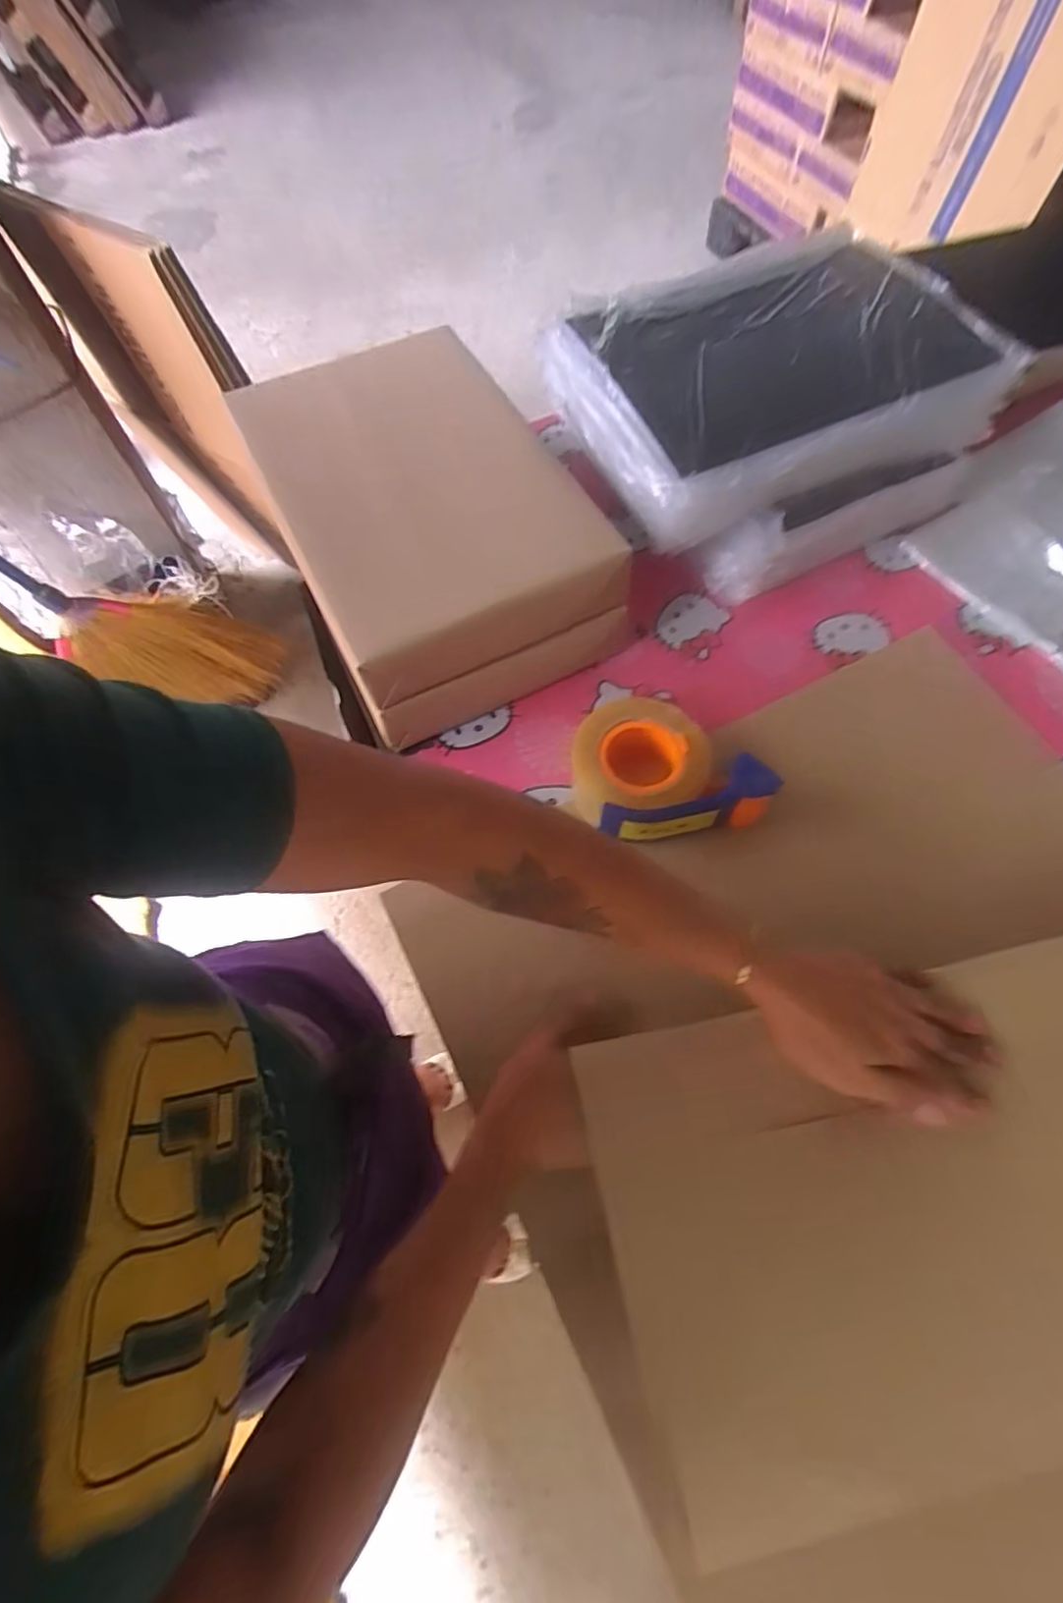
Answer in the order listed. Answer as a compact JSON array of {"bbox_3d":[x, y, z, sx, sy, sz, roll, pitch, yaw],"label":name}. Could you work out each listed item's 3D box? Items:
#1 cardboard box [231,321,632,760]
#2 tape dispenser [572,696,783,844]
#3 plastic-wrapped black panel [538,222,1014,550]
[{"bbox_3d":[-0.111,-0.296,0.659,0.286,0.141,0.435,-25,66,-10],"label":"cardboard box"},{"bbox_3d":[0.115,-0.032,0.567,0.160,0.068,0.126,-13,65,-5],"label":"tape dispenser"},{"bbox_3d":[0.259,-0.464,0.687,0.421,0.073,0.304,-24,66,-10],"label":"plastic-wrapped black panel"}]

